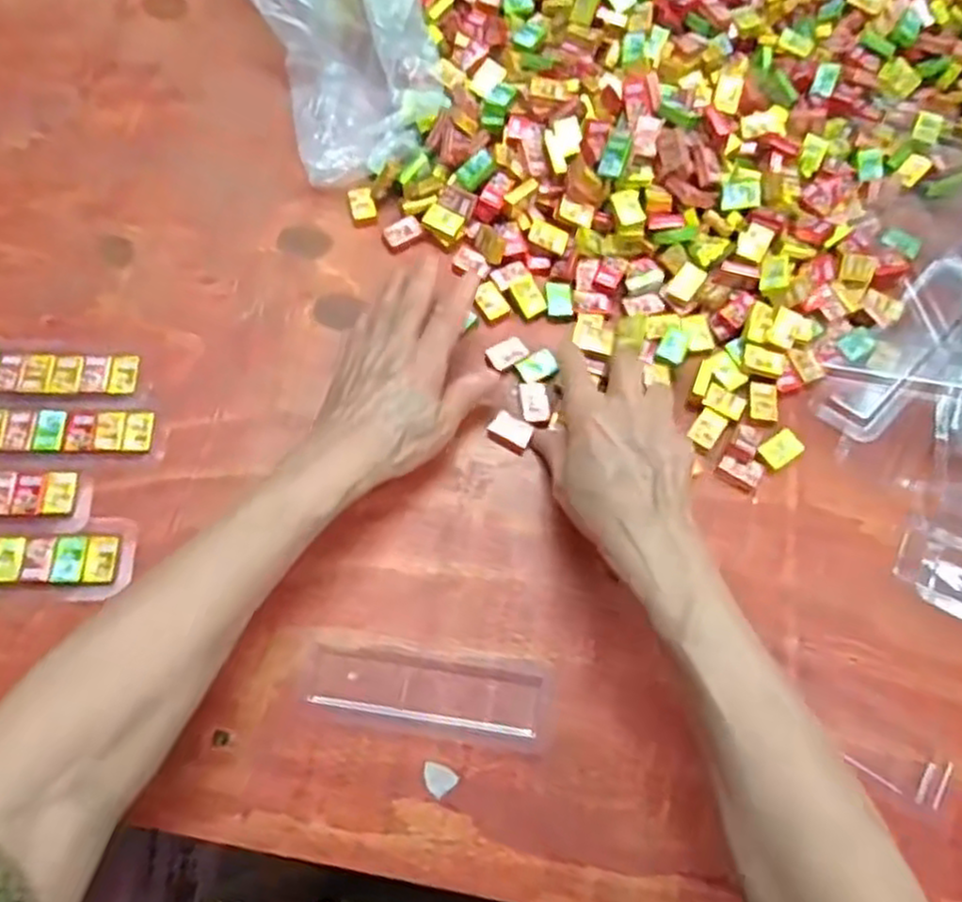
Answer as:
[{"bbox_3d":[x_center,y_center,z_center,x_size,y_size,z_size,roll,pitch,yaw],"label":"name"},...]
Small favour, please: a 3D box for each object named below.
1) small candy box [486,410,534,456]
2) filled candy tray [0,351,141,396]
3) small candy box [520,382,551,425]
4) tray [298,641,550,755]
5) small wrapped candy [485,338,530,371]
[{"bbox_3d":[0.018,-0.012,0.455,0.026,0.006,0.019,27,70,8],"label":"small candy box"},{"bbox_3d":[-0.274,-0.049,0.453,0.123,0.005,0.029,0,69,-3],"label":"filled candy tray"},{"bbox_3d":[0.034,-0.030,0.460,0.017,0.004,0.026,-7,69,-5],"label":"small candy box"},{"bbox_3d":[-0.028,0.131,0.400,0.130,0.011,0.043,7,69,0],"label":"tray"},{"bbox_3d":[0.017,-0.062,0.474,0.027,0.005,0.018,-27,72,-12],"label":"small wrapped candy"}]

